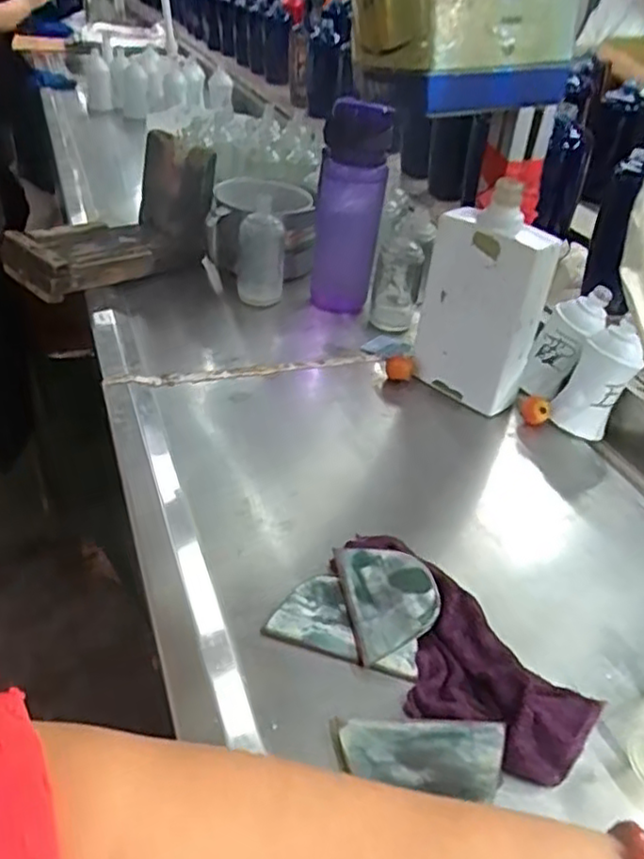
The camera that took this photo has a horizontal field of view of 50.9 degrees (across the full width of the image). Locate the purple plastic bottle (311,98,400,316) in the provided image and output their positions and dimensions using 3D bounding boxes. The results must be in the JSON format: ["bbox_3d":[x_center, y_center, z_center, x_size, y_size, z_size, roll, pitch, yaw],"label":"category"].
[{"bbox_3d":[0.034,-0.244,0.770,0.078,0.226,0.056,3,37,-2],"label":"purple plastic bottle"}]

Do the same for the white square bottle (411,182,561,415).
[{"bbox_3d":[0.154,-0.122,0.645,0.106,0.195,0.046,30,43,30],"label":"white square bottle"}]

